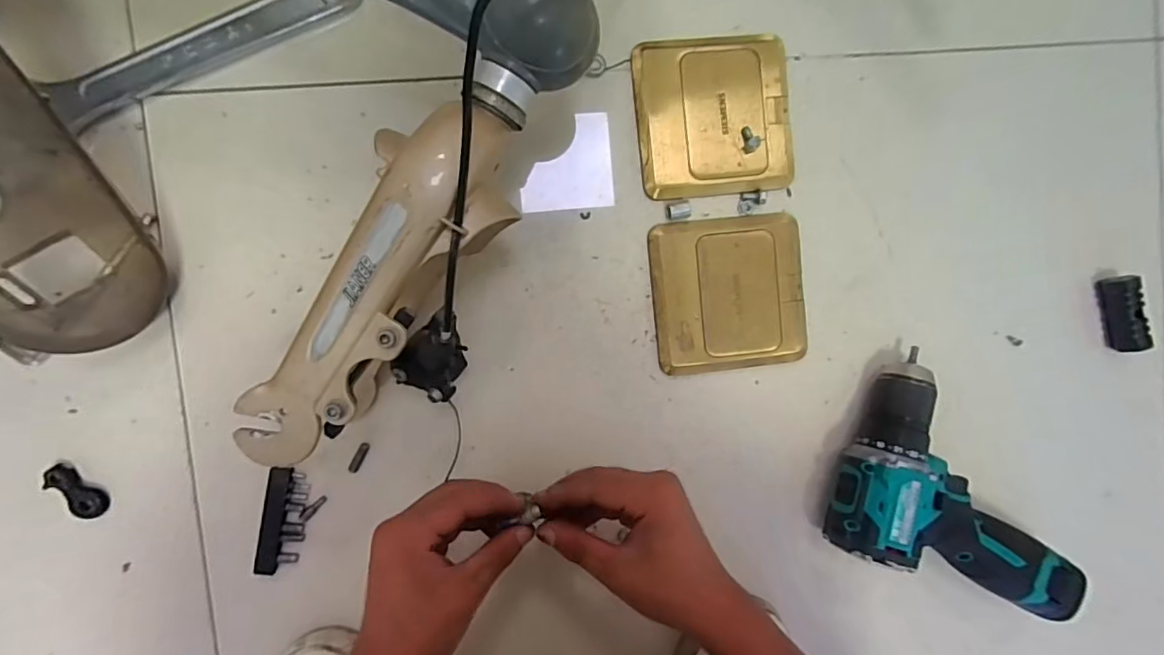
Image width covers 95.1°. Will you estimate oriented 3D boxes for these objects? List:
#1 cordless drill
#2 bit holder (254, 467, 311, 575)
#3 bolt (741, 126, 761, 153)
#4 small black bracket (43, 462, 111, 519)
[{"bbox_3d":[0.304,0.125,0.421,0.202,0.063,0.149,19,91,-7],"label":"cordless drill"},{"bbox_3d":[-0.220,0.143,0.392,0.028,0.008,0.078,10,92,-7],"label":"bit holder"},{"bbox_3d":[0.128,-0.144,0.409,0.012,0.009,0.019,-38,96,-3],"label":"bolt"},{"bbox_3d":[-0.357,0.116,0.374,0.016,0.010,0.046,-43,97,-2],"label":"small black bracket"}]

